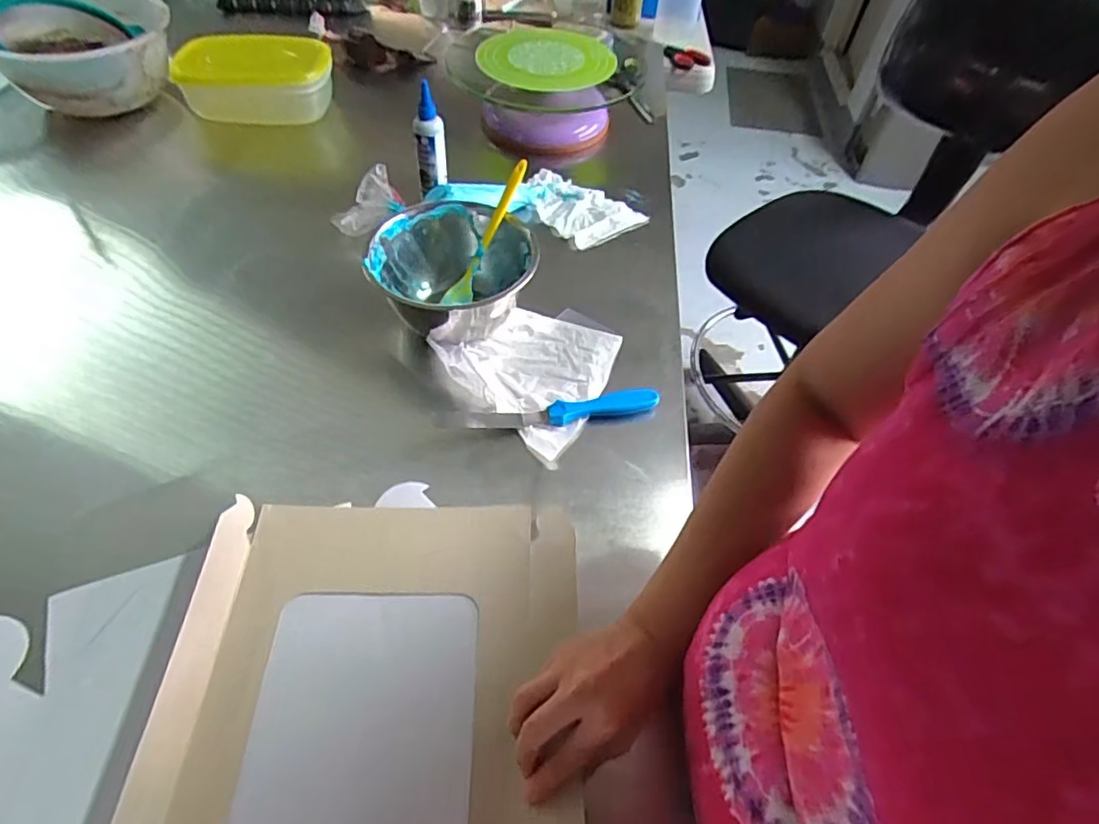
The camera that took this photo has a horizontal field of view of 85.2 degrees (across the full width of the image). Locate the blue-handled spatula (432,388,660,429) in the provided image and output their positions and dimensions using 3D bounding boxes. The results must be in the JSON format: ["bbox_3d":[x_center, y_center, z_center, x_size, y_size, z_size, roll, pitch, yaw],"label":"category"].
[{"bbox_3d":[-0.001,0.000,0.584,0.217,0.021,0.022,-7,53,-10],"label":"blue-handled spatula"}]

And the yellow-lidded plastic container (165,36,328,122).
[{"bbox_3d":[-0.452,-0.518,0.915,0.222,0.065,0.156,-1,53,-6],"label":"yellow-lidded plastic container"}]

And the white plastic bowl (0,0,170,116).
[{"bbox_3d":[-0.672,-0.531,0.875,0.227,0.101,0.200,-15,55,-16],"label":"white plastic bowl"}]

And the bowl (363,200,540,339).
[{"bbox_3d":[-0.104,-0.144,0.645,0.162,0.086,0.174,3,52,-3],"label":"bowl"}]

